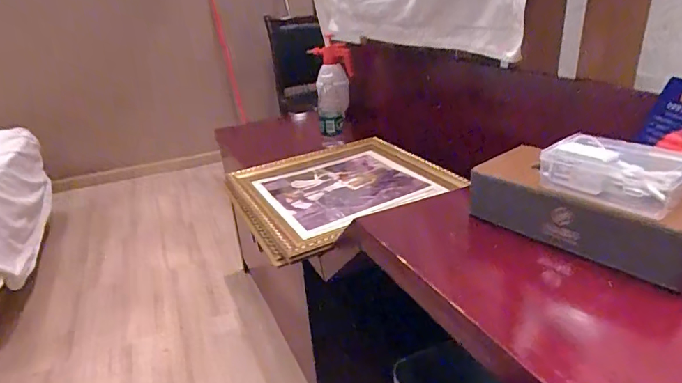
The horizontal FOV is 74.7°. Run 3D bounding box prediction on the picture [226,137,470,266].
[{"bbox_3d":[0.000,-0.008,1.015,0.453,0.043,0.434,-16,27,-25],"label":"picture"}]

